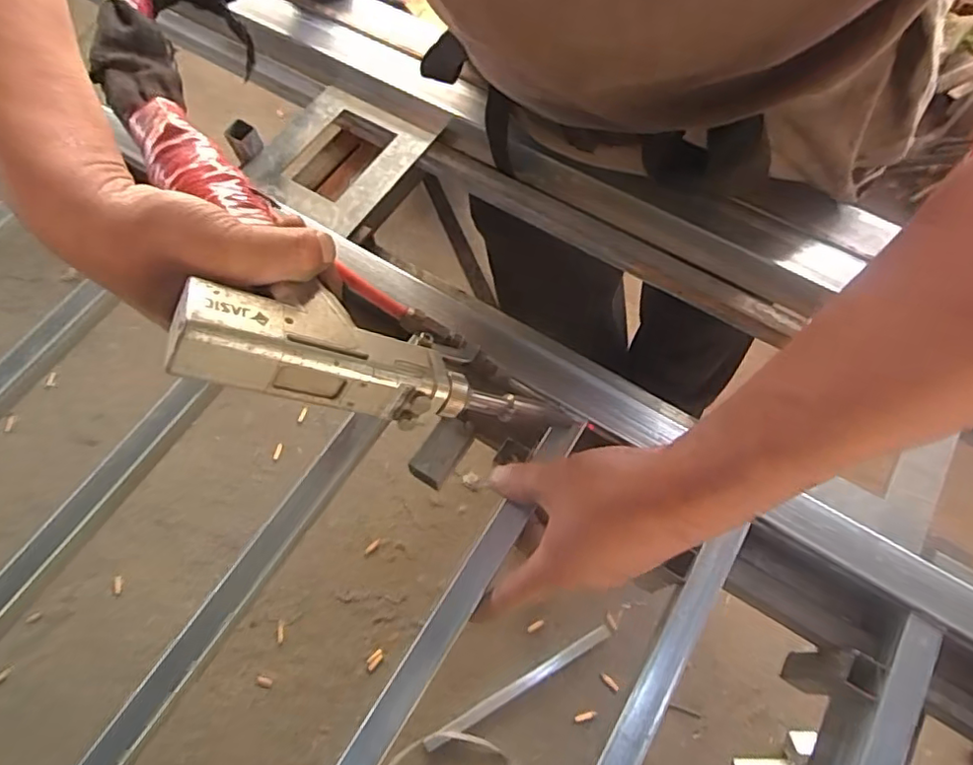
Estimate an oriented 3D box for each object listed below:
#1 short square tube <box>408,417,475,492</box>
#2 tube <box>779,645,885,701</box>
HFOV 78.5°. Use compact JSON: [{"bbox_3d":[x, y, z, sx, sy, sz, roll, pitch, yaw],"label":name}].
[{"bbox_3d":[-0.030,0.048,0.416,0.026,0.017,0.048,31,69,14],"label":"short square tube"},{"bbox_3d":[0.218,0.185,0.381,0.021,0.089,0.024,29,69,13],"label":"tube"}]

